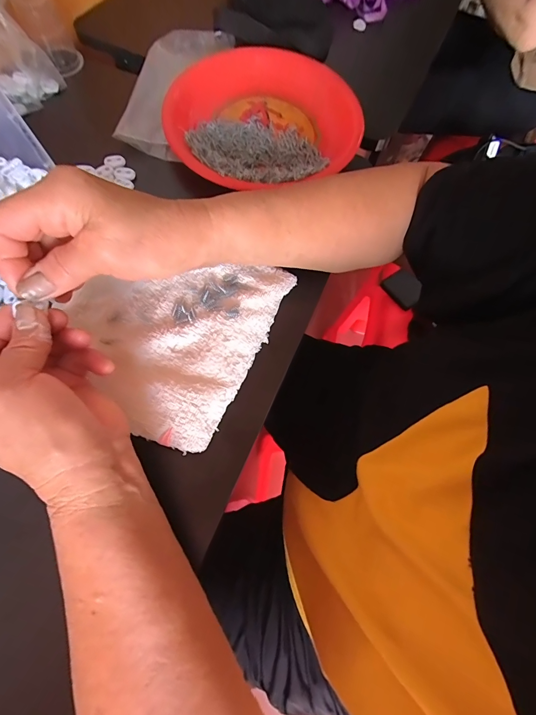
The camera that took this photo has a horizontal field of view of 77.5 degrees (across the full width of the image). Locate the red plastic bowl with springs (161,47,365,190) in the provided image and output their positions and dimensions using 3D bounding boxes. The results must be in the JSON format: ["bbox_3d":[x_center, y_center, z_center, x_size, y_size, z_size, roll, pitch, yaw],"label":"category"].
[{"bbox_3d":[-0.009,-0.289,0.405,0.227,0.042,0.215,-22,70,-13],"label":"red plastic bowl with springs"}]

